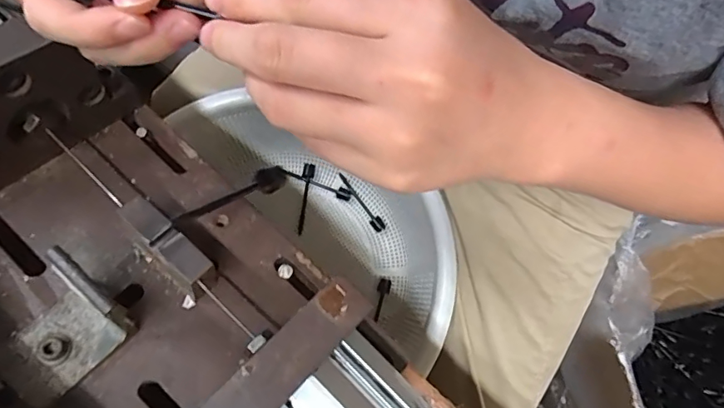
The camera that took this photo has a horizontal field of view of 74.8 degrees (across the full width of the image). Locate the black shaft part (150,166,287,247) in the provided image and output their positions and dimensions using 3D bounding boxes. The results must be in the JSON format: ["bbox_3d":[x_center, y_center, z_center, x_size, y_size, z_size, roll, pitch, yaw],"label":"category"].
[{"bbox_3d":[-0.071,-0.001,0.251,0.013,0.093,0.013,40,123,8],"label":"black shaft part"}]

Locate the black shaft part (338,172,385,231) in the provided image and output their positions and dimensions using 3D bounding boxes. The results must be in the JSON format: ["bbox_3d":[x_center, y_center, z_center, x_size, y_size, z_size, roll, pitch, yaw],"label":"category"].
[{"bbox_3d":[-0.002,-0.003,0.576,0.015,0.013,0.087,-39,80,-9],"label":"black shaft part"}]

